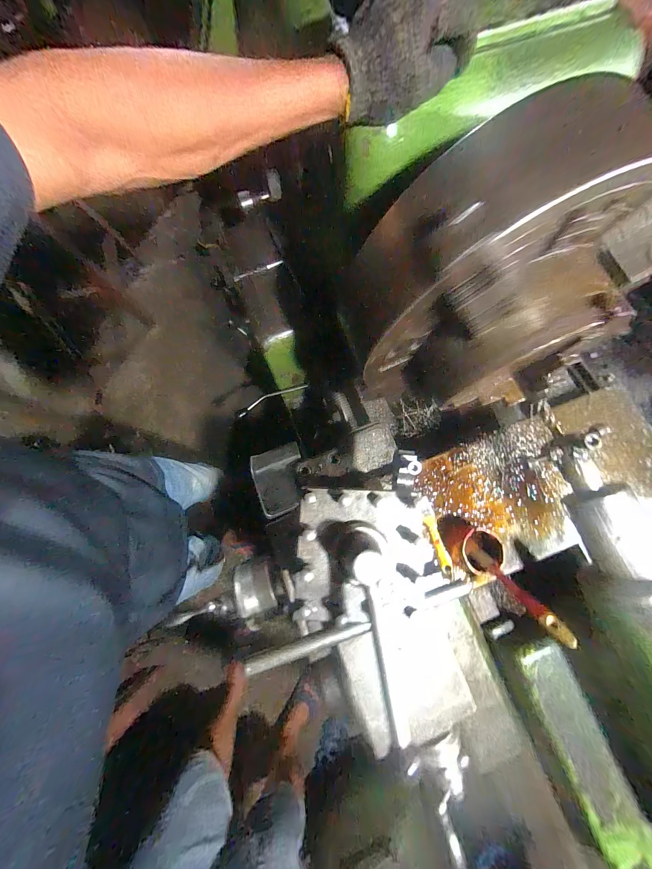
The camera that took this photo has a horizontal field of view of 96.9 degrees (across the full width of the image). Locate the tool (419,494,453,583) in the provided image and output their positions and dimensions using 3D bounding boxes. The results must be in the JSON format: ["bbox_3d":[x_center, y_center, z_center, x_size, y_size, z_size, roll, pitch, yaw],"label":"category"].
[{"bbox_3d":[0.177,0.167,0.468,0.021,0.013,0.126,-14,77,-3],"label":"tool"}]

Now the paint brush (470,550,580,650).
[{"bbox_3d":[0.245,0.201,0.371,0.022,0.140,0.007,-29,116,-6],"label":"paint brush"}]

